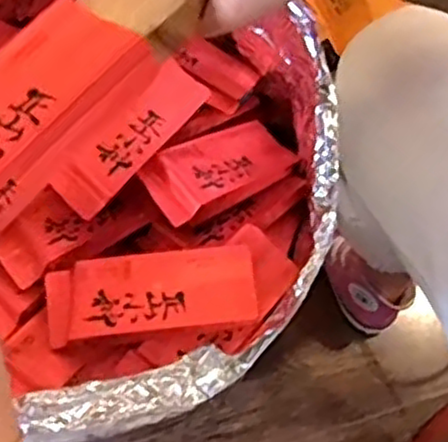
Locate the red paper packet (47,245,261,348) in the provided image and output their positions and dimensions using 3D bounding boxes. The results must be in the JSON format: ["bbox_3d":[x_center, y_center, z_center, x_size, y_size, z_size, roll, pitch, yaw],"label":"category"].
[{"bbox_3d":[-0.048,0.046,0.473,0.136,0.015,0.052,-6,73,-6],"label":"red paper packet"}]

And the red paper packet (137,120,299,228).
[{"bbox_3d":[-0.002,-0.043,0.541,0.135,0.015,0.053,-29,75,-42],"label":"red paper packet"}]

